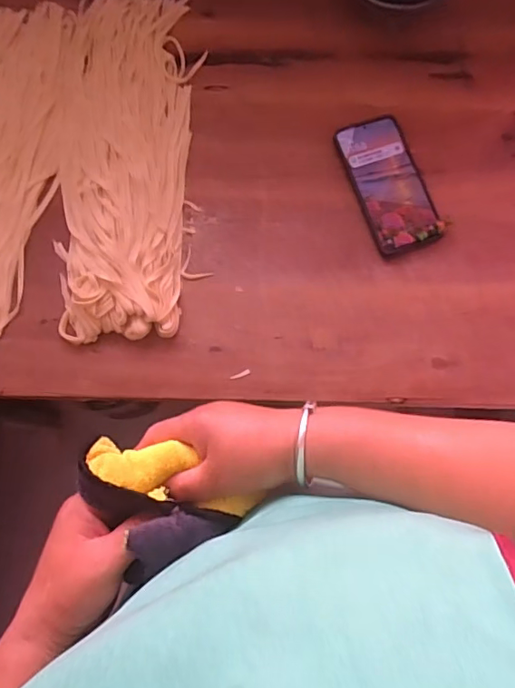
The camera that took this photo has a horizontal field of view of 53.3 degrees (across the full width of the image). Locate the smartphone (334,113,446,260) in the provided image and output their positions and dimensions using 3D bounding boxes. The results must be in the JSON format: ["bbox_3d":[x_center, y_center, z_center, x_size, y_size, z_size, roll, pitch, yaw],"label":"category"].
[{"bbox_3d":[0.151,-0.185,0.596,0.078,0.016,0.163,-18,78,-4],"label":"smartphone"}]

